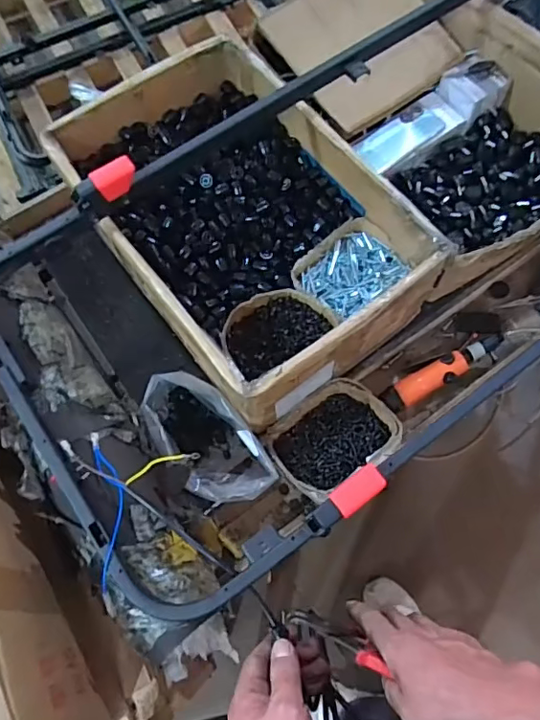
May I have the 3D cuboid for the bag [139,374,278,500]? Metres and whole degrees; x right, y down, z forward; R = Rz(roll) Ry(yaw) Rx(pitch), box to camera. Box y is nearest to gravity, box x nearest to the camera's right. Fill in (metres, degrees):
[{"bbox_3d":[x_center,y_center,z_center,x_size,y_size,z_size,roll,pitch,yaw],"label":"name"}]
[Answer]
[{"bbox_3d":[-0.093,0.107,0.751,0.111,0.125,0.218,-38,73,-12],"label":"bag"}]

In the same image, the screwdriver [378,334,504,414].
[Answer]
[{"bbox_3d":[0.267,0.025,0.842,0.226,0.050,0.048,-26,71,-8],"label":"screwdriver"}]

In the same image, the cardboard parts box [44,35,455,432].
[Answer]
[{"bbox_3d":[-0.042,-0.218,0.814,0.374,0.144,0.536,-37,72,-11],"label":"cardboard parts box"}]

